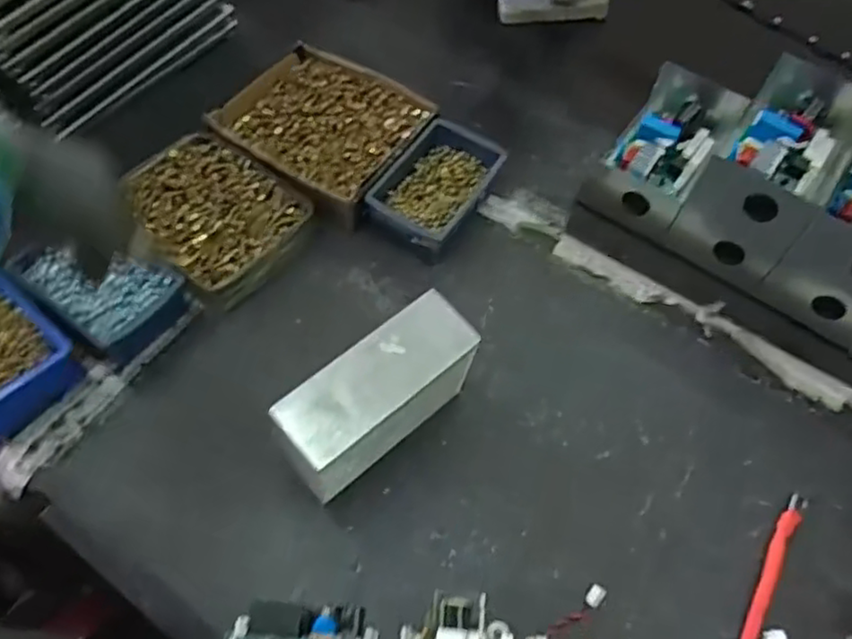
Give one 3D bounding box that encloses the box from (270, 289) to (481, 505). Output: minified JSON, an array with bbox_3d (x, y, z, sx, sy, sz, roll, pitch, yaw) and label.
[{"bbox_3d":[-0.034,0.067,0.538,0.159,0.121,0.066,-38,70,-21],"label":"box"}]

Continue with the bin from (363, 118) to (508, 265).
[{"bbox_3d":[0.011,-0.138,0.689,0.095,0.043,0.156,31,64,12],"label":"bin"}]

